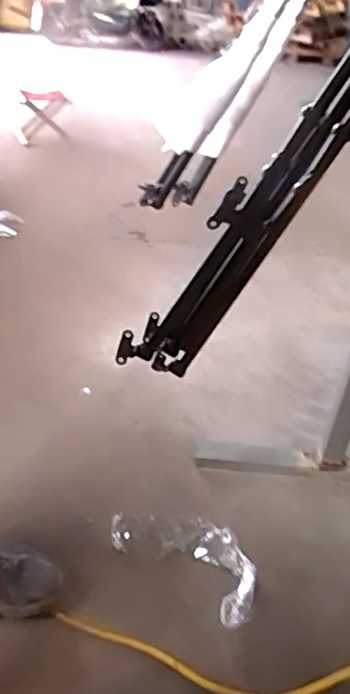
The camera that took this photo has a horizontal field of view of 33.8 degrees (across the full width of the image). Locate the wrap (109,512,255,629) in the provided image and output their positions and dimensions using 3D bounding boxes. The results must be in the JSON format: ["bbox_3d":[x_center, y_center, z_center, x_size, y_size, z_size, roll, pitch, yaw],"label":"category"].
[{"bbox_3d":[0.024,0.375,1.062,0.295,0.016,0.149,26,41,27],"label":"wrap"}]

